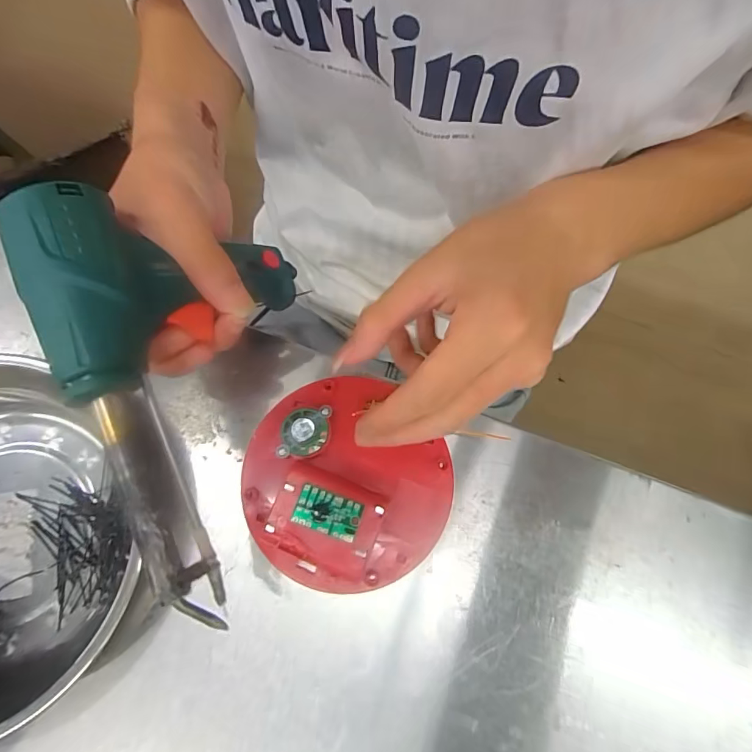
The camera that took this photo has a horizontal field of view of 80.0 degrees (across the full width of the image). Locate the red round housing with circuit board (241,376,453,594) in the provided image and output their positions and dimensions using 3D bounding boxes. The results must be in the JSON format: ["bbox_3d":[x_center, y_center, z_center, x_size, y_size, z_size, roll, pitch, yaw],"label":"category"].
[{"bbox_3d":[-0.019,0.062,0.261,0.113,0.020,0.121,0,72,-1],"label":"red round housing with circuit board"}]

